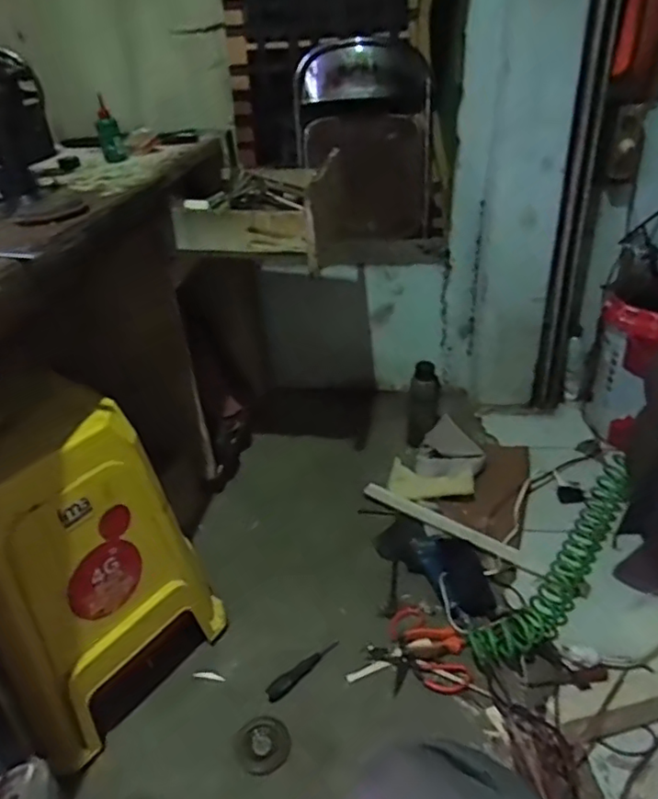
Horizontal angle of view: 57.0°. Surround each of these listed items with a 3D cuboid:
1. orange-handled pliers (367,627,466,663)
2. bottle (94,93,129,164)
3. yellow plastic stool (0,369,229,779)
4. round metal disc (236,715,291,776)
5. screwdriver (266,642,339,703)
[{"bbox_3d":[0.147,0.420,1.039,0.158,0.030,0.050,-6,32,-5],"label":"orange-handled pliers"},{"bbox_3d":[-0.409,-0.503,1.126,0.044,0.111,0.043,-12,32,-14],"label":"bottle"},{"bbox_3d":[-0.382,0.241,0.934,0.238,0.493,0.332,21,39,34],"label":"yellow plastic stool"},{"bbox_3d":[-0.100,0.520,0.917,0.078,0.007,0.078,-2,31,1],"label":"round metal disc"},{"bbox_3d":[-0.046,0.450,1.016,0.139,0.020,0.033,-27,39,-34],"label":"screwdriver"}]

